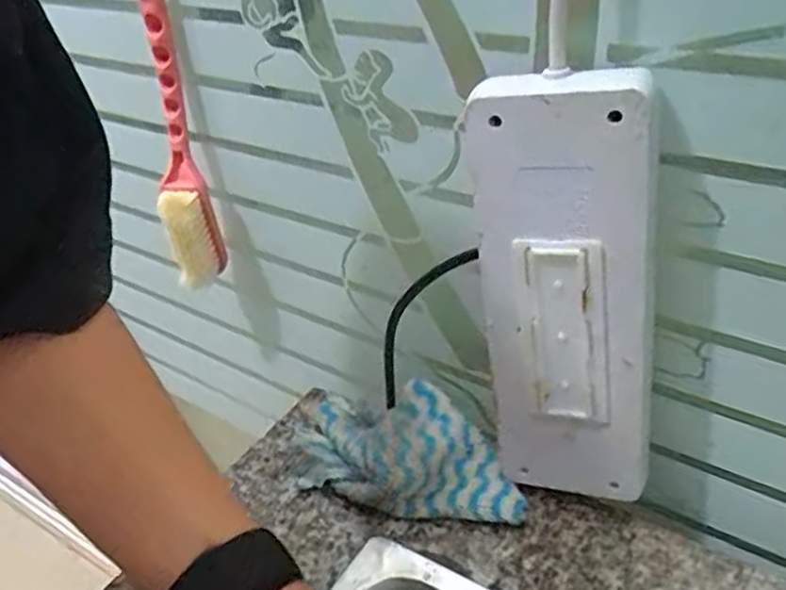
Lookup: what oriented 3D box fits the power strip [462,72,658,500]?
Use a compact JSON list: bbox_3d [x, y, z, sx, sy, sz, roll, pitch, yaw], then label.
[{"bbox_3d":[0.082,0.015,0.344,0.082,0.233,0.031,10,35,22],"label":"power strip"}]

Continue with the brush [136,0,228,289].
[{"bbox_3d":[-0.146,-0.098,0.471,0.036,0.211,0.041,-8,32,-6],"label":"brush"}]

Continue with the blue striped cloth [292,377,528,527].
[{"bbox_3d":[0.006,0.089,0.417,0.130,0.041,0.075,0,32,8],"label":"blue striped cloth"}]

